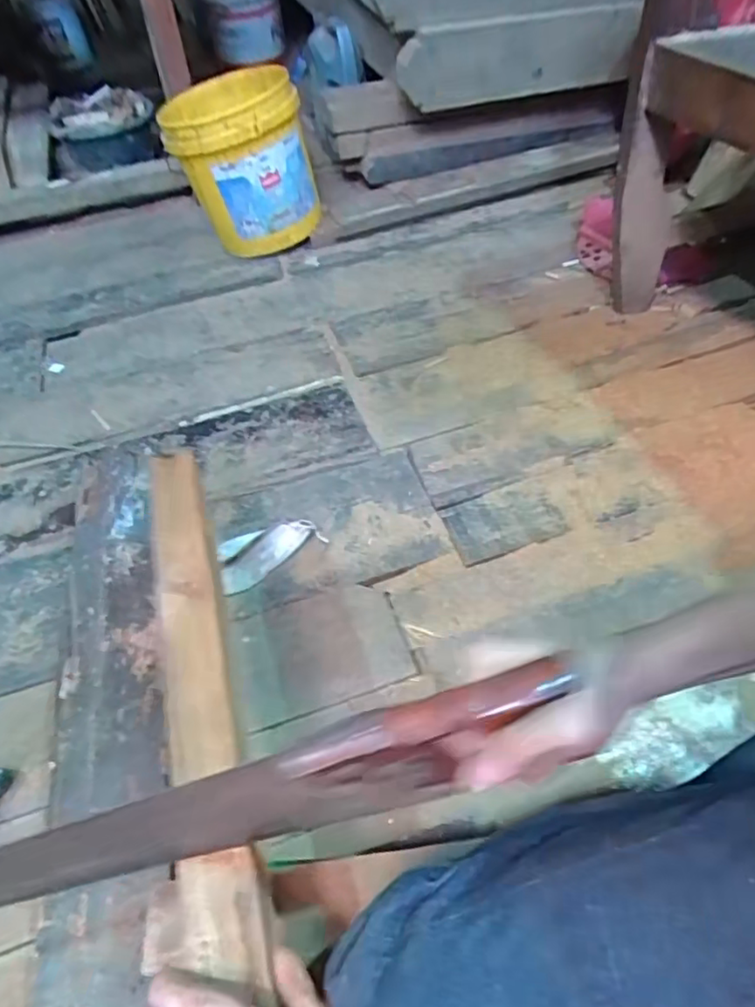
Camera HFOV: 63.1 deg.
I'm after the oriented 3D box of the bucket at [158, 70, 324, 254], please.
[{"bbox_3d":[-0.275,-0.690,1.277,0.273,0.283,0.250,-12,49,-6],"label":"bucket"}]

